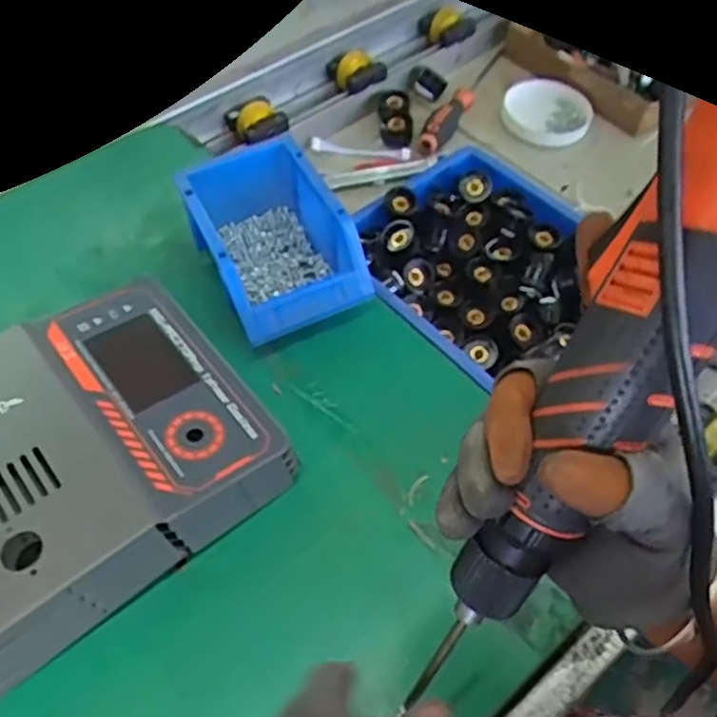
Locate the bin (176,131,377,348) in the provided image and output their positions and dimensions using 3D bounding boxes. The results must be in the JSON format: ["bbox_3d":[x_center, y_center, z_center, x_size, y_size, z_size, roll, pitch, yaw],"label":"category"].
[{"bbox_3d":[-0.068,-0.097,0.559,0.107,0.063,0.156,-23,59,-16],"label":"bin"}]

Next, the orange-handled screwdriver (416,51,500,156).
[{"bbox_3d":[0.120,-0.299,0.811,0.028,0.029,0.185,25,59,16],"label":"orange-handled screwdriver"}]

